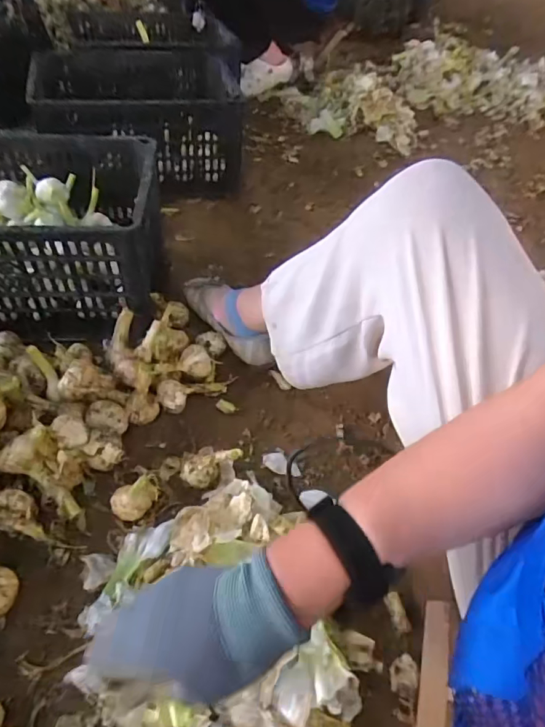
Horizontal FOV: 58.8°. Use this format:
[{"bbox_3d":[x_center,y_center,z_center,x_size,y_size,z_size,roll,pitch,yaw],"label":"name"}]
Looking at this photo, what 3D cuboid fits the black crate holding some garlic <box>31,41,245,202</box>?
[{"bbox_3d":[-0.312,-0.598,1.167,0.417,0.232,0.398,-5,50,-10],"label":"black crate holding some garlic"}]

